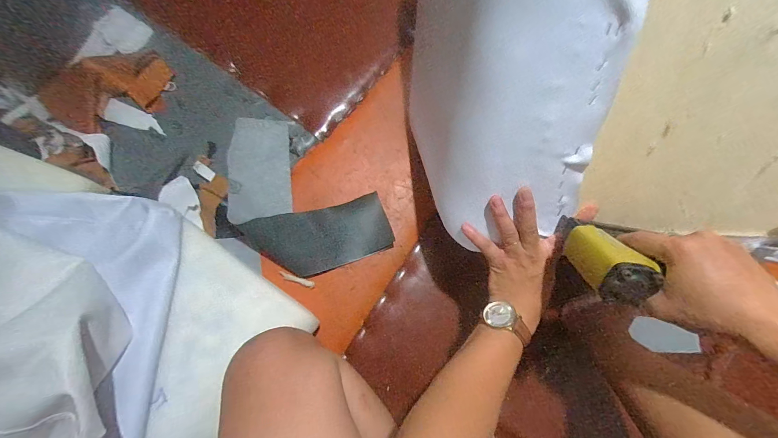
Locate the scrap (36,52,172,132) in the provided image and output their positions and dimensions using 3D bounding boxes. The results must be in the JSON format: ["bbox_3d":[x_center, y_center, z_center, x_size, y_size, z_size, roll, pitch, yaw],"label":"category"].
[{"bbox_3d":[-0.570,-0.259,0.671,0.244,0.013,0.160,-19,81,-7],"label":"scrap"}]

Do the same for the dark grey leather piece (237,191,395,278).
[{"bbox_3d":[-0.123,0.034,0.607,0.250,0.010,0.115,-13,84,-11],"label":"dark grey leather piece"}]

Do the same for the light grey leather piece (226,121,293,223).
[{"bbox_3d":[-0.245,-0.095,0.632,0.110,0.015,0.203,-2,77,-22],"label":"light grey leather piece"}]

